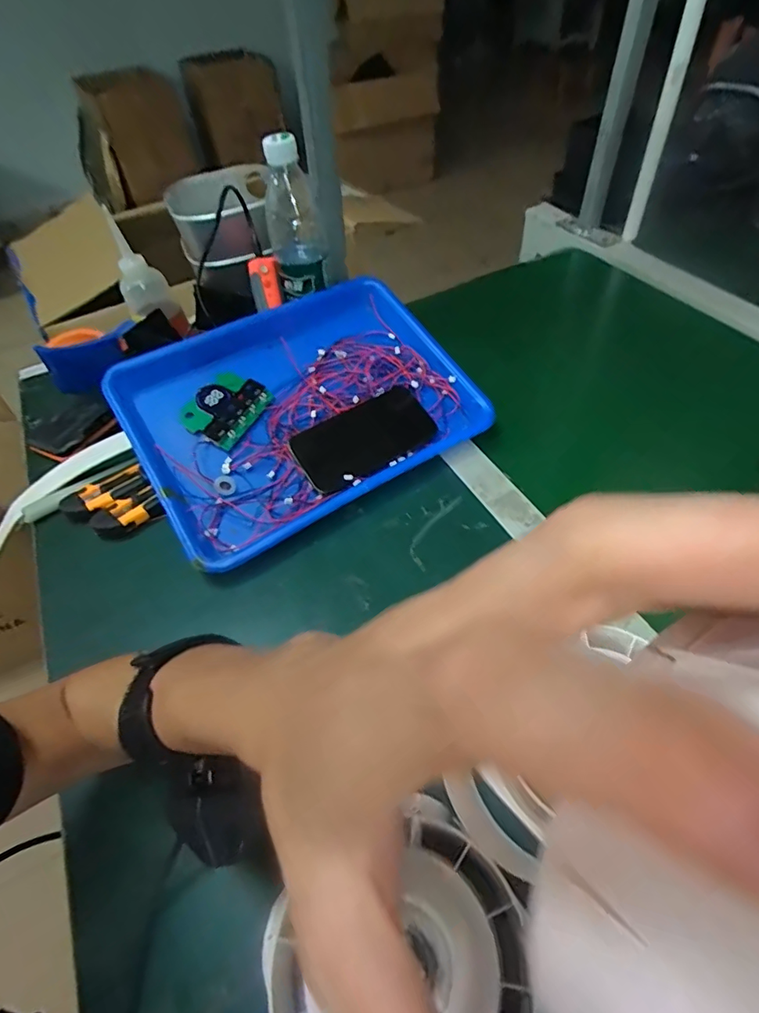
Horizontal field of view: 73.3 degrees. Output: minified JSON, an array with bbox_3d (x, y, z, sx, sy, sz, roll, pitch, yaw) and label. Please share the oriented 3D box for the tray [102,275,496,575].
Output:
[{"bbox_3d":[-0.081,-0.107,0.541,0.340,0.054,0.242,-30,77,-18],"label":"tray"}]

